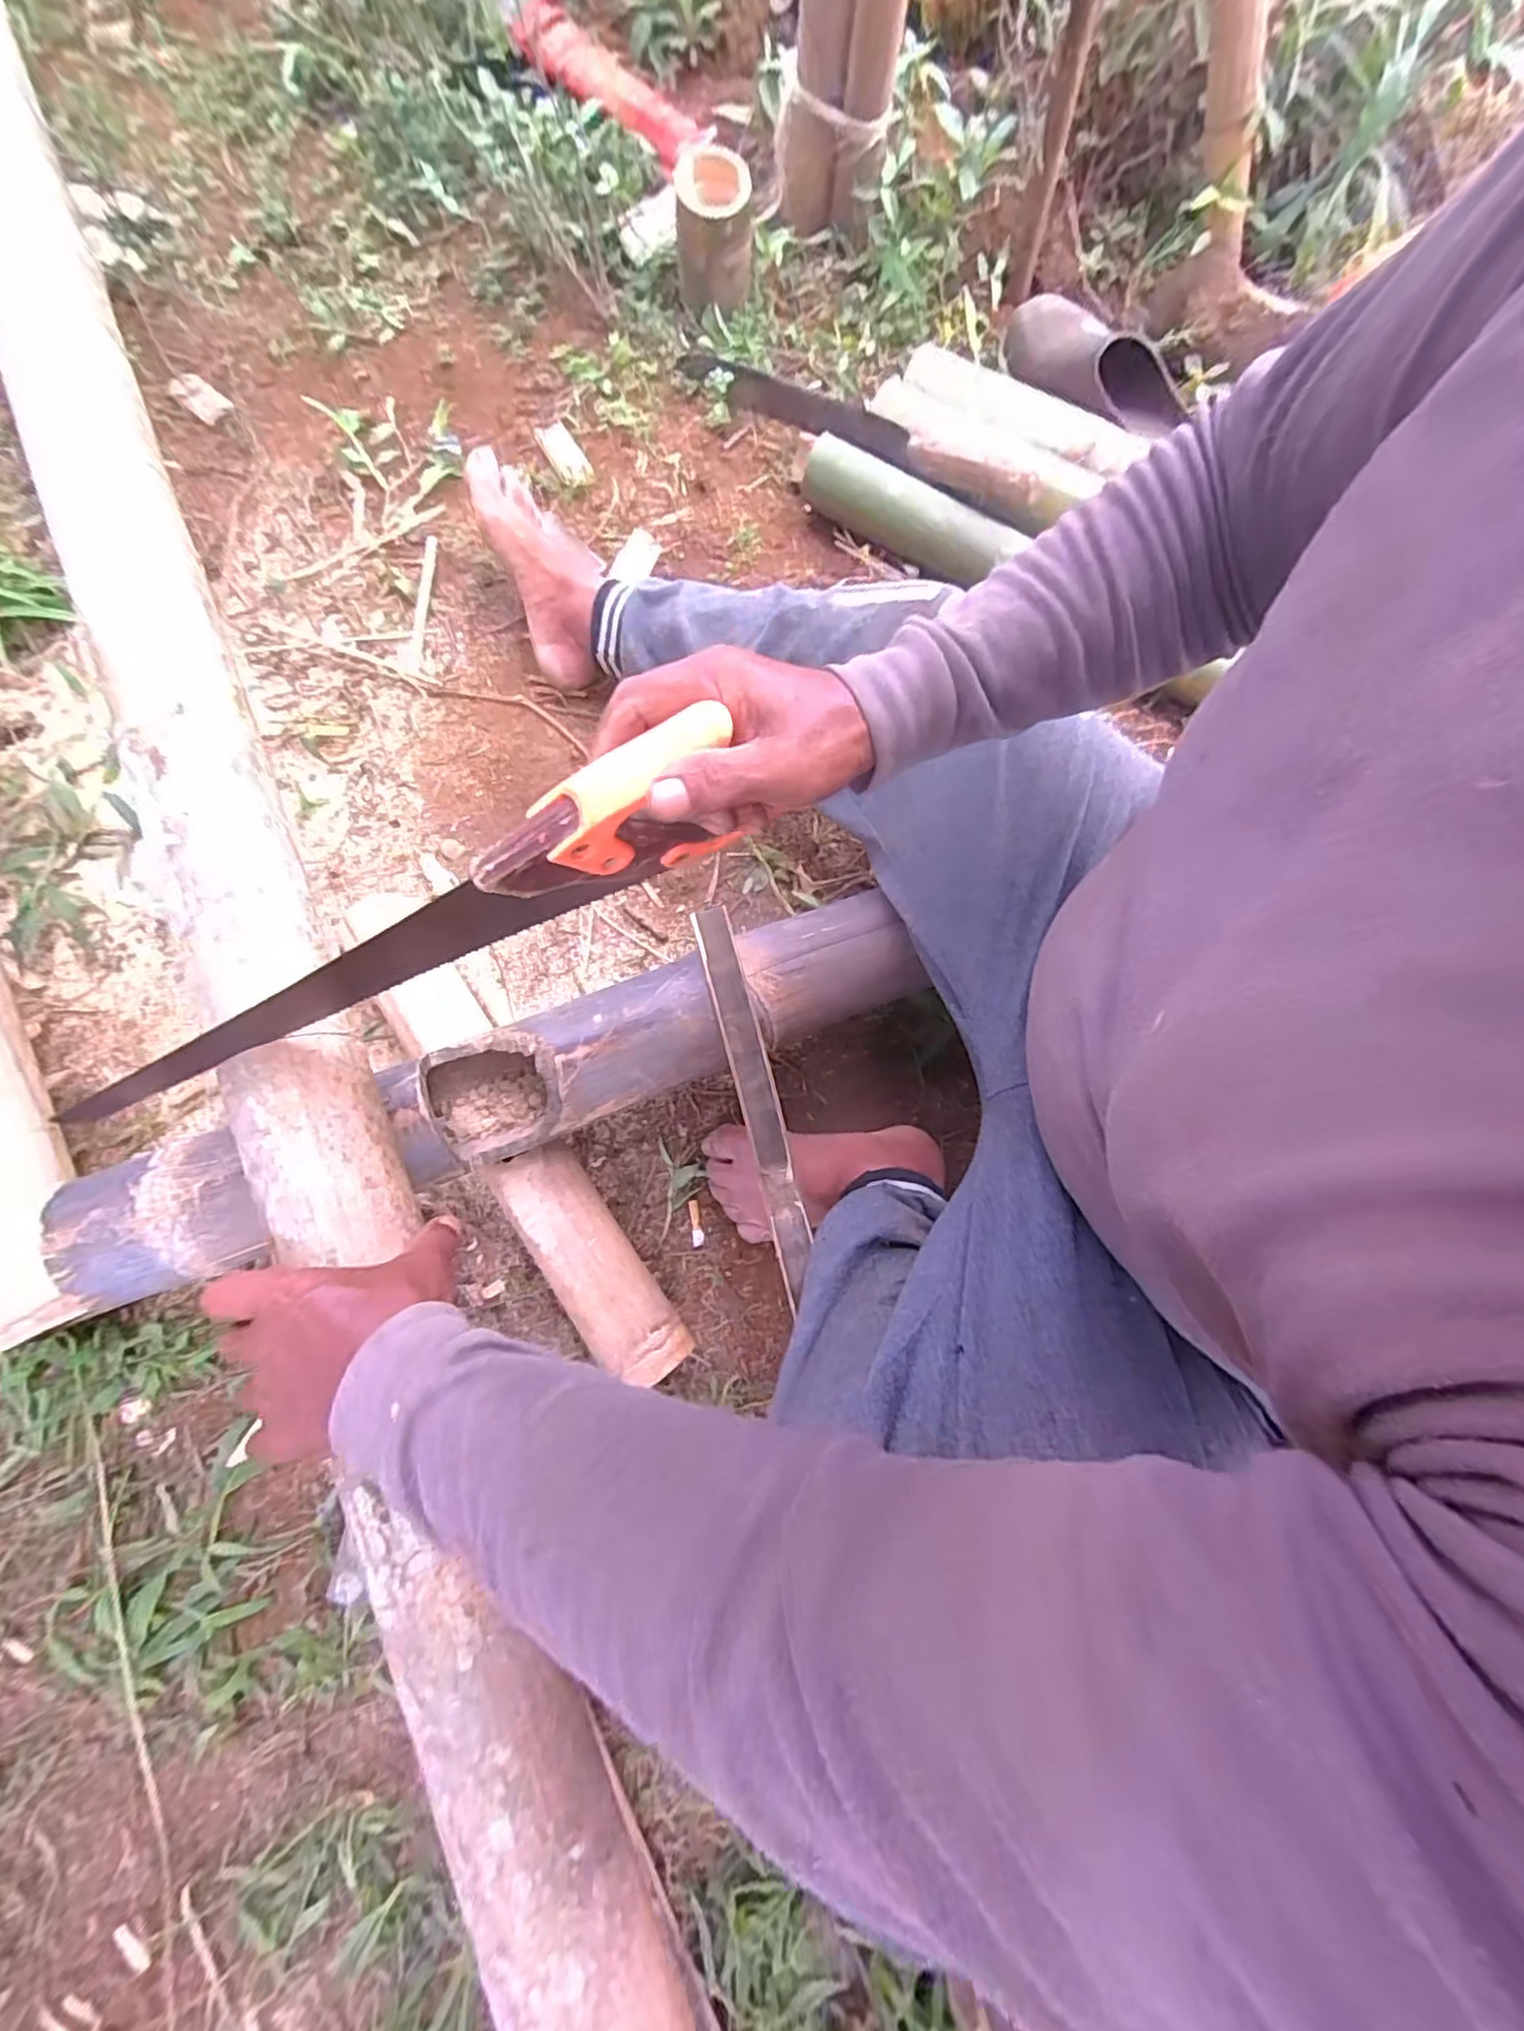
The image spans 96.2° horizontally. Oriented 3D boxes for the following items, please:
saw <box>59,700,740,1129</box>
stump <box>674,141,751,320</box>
[{"bbox_3d":[-0.183,-0.037,0.376,0.395,0.085,0.036,-25,78,14],"label":"saw"},{"bbox_3d":[-0.054,-0.880,0.769,0.078,0.103,0.090,-2,77,-1],"label":"stump"}]

